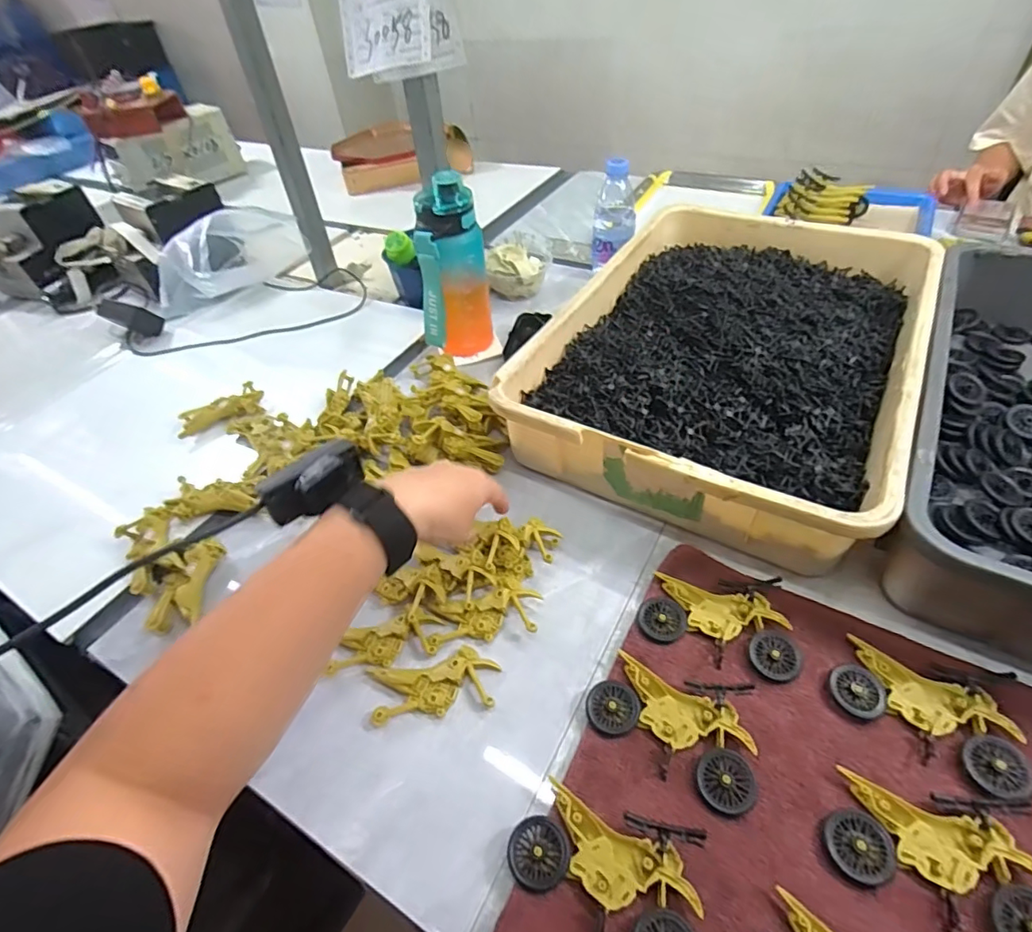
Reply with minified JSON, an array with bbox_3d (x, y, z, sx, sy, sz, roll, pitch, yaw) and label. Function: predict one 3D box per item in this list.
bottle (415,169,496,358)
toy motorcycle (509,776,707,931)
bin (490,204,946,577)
[{"bbox_3d":[-0.082,-0.236,0.668,0.093,0.200,0.063,-16,47,-8],"label":"bottle"},{"bbox_3d":[0.057,0.246,0.328,0.115,0.017,0.074,18,51,23],"label":"toy motorcycle"},{"bbox_3d":[0.248,-0.142,0.612,0.347,0.083,0.510,21,52,24],"label":"bin"}]

